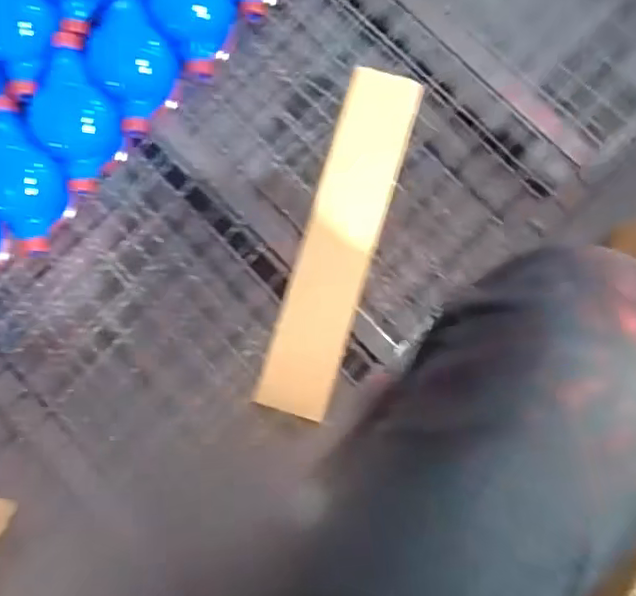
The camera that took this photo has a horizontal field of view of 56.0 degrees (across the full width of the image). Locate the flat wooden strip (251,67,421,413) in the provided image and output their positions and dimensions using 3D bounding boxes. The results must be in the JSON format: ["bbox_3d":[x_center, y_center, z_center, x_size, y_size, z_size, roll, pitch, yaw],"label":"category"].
[{"bbox_3d":[0.024,-0.060,0.627,0.073,0.008,0.367,16,87,7],"label":"flat wooden strip"}]

